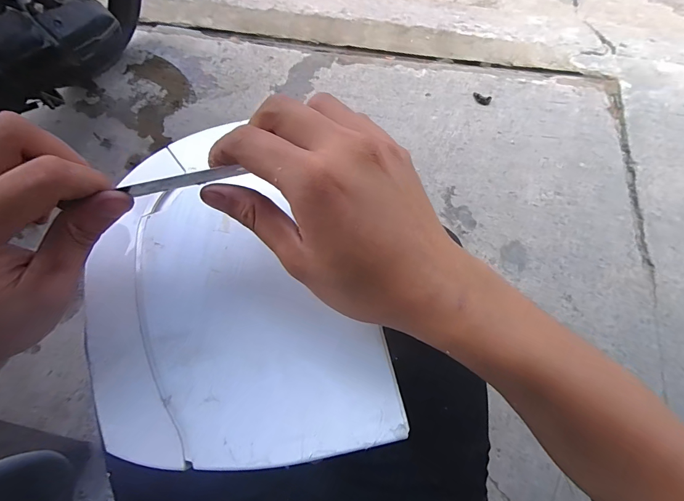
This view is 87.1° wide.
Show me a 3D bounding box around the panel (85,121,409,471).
[{"bbox_3d":[-0.078,0.025,0.237,0.172,0.013,0.228,-16,69,-6],"label":"panel"}]

